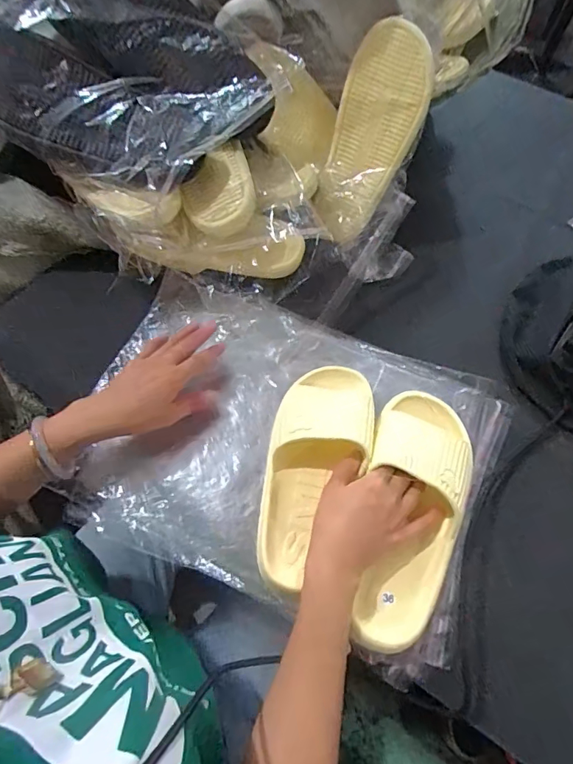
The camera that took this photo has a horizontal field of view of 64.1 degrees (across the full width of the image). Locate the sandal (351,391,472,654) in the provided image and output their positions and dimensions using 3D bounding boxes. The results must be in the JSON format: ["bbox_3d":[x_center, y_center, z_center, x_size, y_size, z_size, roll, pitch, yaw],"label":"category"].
[{"bbox_3d":[0.123,0.119,0.438,0.097,0.055,0.247,14,67,5],"label":"sandal"}]

